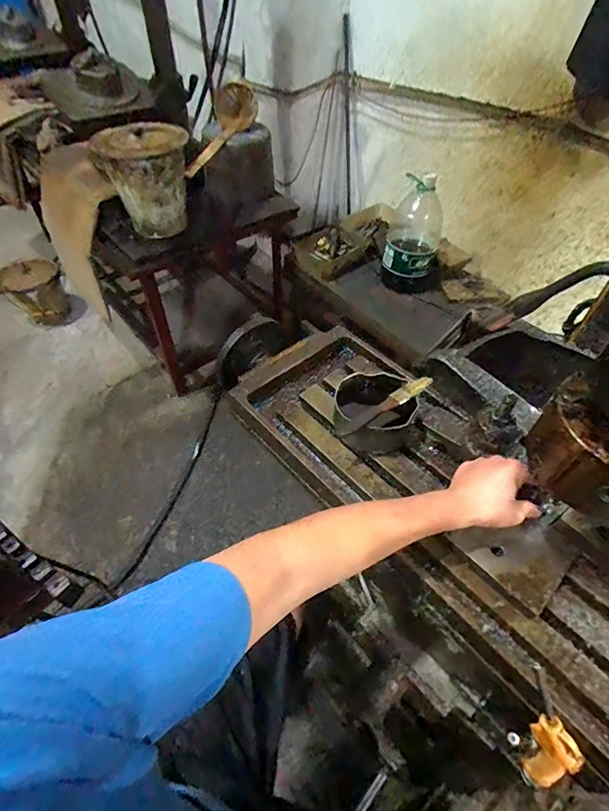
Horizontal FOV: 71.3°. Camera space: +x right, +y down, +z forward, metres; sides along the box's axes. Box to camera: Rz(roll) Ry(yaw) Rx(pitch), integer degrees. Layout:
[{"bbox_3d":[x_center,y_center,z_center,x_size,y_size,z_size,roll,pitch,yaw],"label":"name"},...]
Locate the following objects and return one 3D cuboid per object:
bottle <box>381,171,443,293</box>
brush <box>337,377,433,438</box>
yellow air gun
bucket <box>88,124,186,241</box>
[{"bbox_3d":[0.367,-0.571,1.427,0.175,0.342,0.144,14,52,9],"label":"bottle"},{"bbox_3d":[0.107,0.001,0.550,0.149,0.020,0.017,-28,57,-22],"label":"brush"},{"bbox_3d":[0.242,0.329,0.415,0.021,0.208,0.051,-23,34,-19],"label":"yellow air gun"},{"bbox_3d":[-0.467,-0.656,1.277,0.240,0.298,0.240,1,51,-1],"label":"bucket"}]

